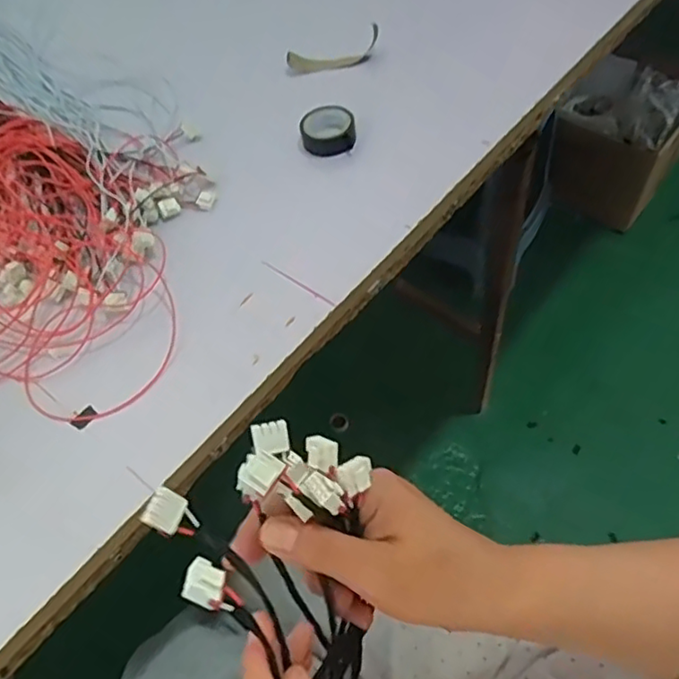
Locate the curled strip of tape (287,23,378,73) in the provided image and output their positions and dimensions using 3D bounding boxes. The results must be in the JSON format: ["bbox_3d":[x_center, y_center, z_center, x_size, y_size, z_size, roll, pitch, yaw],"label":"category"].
[{"bbox_3d":[-0.007,-0.311,0.663,0.098,0.038,0.012,-12,55,-5],"label":"curled strip of tape"}]

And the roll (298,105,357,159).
[{"bbox_3d":[-0.011,-0.197,0.584,0.050,0.023,0.054,-2,56,4],"label":"roll"}]

